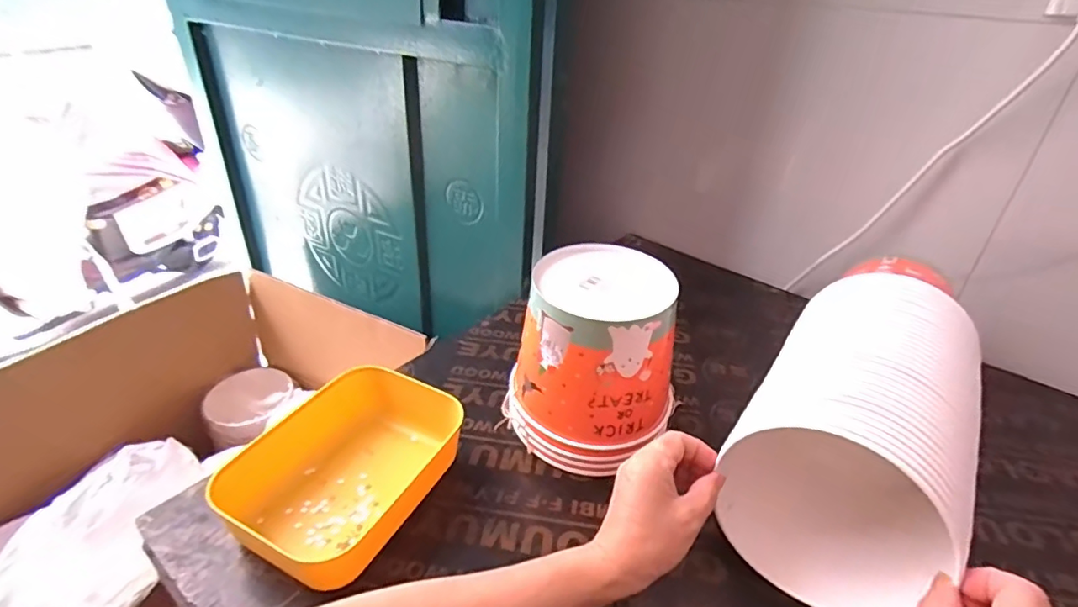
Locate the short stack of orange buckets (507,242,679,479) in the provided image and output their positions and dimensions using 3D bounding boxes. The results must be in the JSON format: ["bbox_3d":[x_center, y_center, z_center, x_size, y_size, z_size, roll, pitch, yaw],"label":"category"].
[{"bbox_3d":[0.052,0.056,0.531,0.155,0.176,0.132,8,33,8],"label":"short stack of orange buckets"}]

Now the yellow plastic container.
[{"bbox_3d":[-0.161,0.144,0.481,0.141,0.061,0.198,17,35,20],"label":"yellow plastic container"}]

